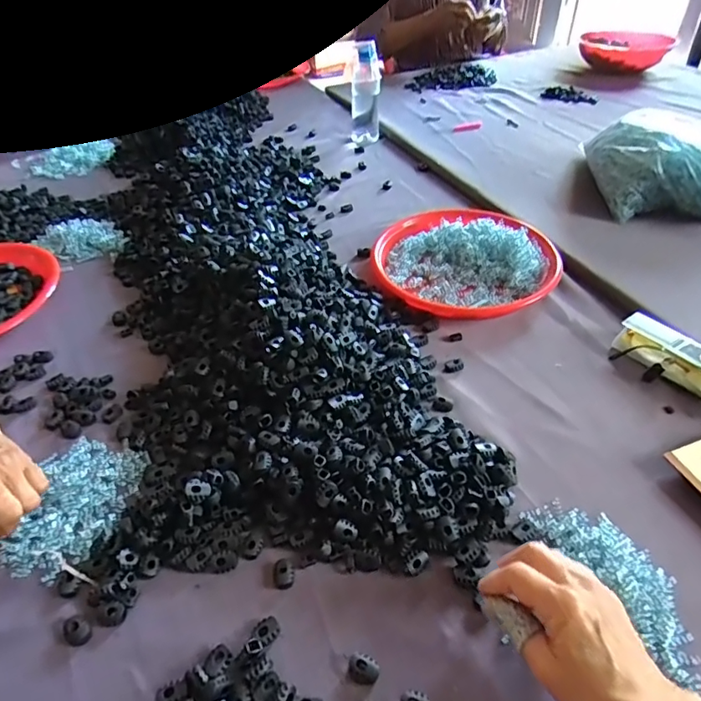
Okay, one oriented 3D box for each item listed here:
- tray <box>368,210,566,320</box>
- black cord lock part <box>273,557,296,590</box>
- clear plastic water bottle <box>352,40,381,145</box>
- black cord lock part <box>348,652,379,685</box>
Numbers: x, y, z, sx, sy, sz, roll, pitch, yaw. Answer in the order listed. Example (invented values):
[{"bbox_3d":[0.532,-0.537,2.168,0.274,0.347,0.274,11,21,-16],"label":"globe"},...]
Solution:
[{"bbox_3d":[0.155,-0.129,0.709,0.240,0.040,0.234,27,51,31],"label":"tray"},{"bbox_3d":[-0.055,0.182,0.415,0.018,0.006,0.023,-16,43,-12],"label":"black cord lock part"},{"bbox_3d":[0.032,-0.536,1.066,0.065,0.174,0.058,-3,42,2],"label":"clear plastic water bottle"},{"bbox_3d":[0.009,0.227,0.363,0.023,0.007,0.018,15,46,20],"label":"black cord lock part"}]

